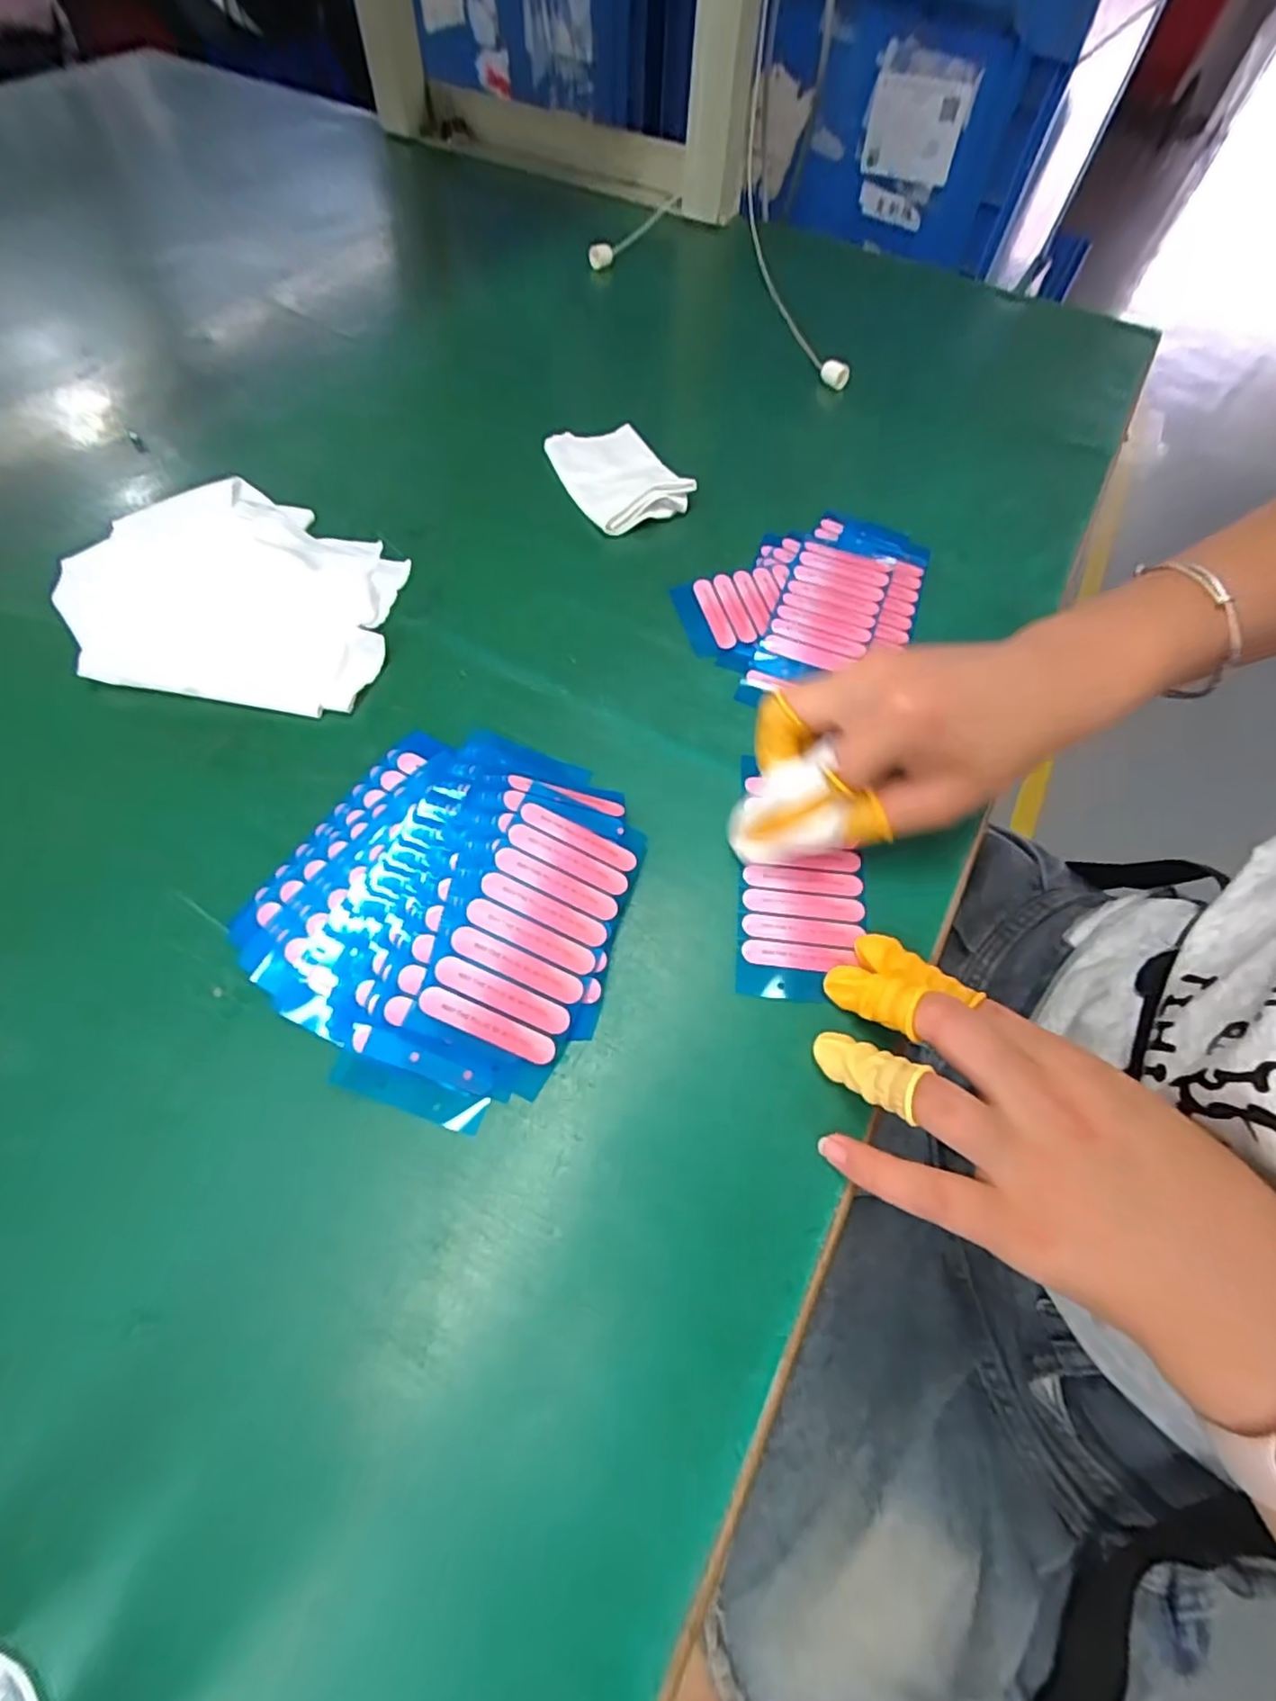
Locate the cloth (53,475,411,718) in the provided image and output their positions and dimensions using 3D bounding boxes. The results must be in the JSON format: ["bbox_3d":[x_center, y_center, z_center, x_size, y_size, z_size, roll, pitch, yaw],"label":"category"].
[{"bbox_3d":[-0.216,-0.139,0.347,0.172,0.017,0.137,8,62,1],"label":"cloth"}]

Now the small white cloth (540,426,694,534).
[{"bbox_3d":[-0.014,-0.242,0.415,0.063,0.020,0.096,-26,67,-16],"label":"small white cloth"}]

